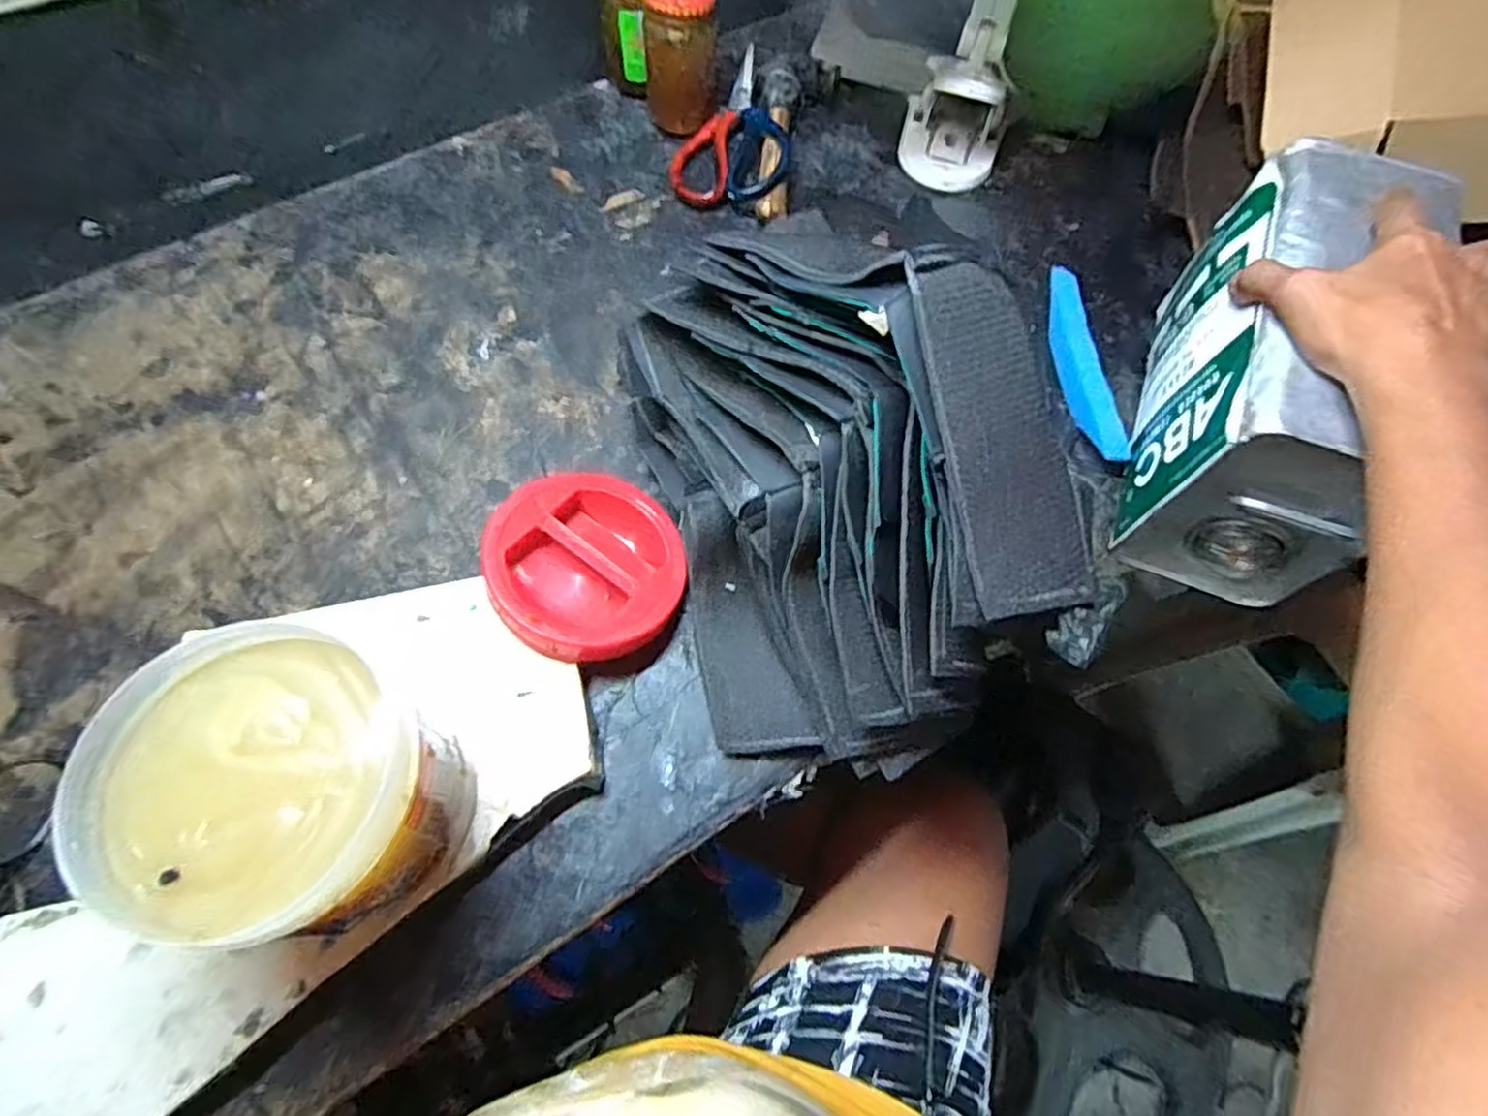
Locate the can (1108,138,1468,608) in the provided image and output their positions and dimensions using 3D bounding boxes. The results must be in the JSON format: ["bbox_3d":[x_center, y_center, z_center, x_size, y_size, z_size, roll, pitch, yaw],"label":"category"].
[{"bbox_3d":[0.328,-0.110,0.452,0.105,0.166,0.221,17,65,7],"label":"can"}]

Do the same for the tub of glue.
[{"bbox_3d":[-0.193,0.112,0.334,0.116,0.150,0.110,0,64,-1],"label":"tub of glue"}]

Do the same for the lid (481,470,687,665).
[{"bbox_3d":[-0.098,0.004,0.445,0.122,0.035,0.122,9,60,-16],"label":"lid"}]

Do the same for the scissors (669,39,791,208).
[{"bbox_3d":[-0.011,-0.377,0.630,0.101,0.030,0.158,1,64,0],"label":"scissors"}]

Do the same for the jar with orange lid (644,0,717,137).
[{"bbox_3d":[-0.054,-0.429,0.602,0.062,0.095,0.052,-4,64,-2],"label":"jar with orange lid"}]

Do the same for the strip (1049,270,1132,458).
[{"bbox_3d":[0.252,-0.146,0.539,0.031,0.007,0.177,-25,56,38],"label":"strip"}]

